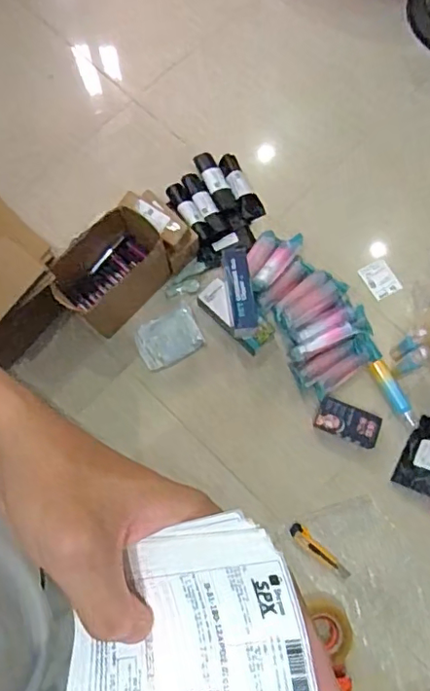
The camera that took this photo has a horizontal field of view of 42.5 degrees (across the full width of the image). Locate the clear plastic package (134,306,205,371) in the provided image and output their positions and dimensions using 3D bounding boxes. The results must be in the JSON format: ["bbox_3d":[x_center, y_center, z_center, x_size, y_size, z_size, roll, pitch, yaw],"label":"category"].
[{"bbox_3d":[-0.129,-0.020,1.532,0.173,0.019,0.128,-24,77,-7],"label":"clear plastic package"}]

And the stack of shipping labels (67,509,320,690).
[{"bbox_3d":[-0.017,0.127,0.240,0.109,0.013,0.088,-16,75,15],"label":"stack of shipping labels"}]

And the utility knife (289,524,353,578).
[{"bbox_3d":[0.272,0.531,1.433,0.181,0.012,0.034,40,79,10],"label":"utility knife"}]

